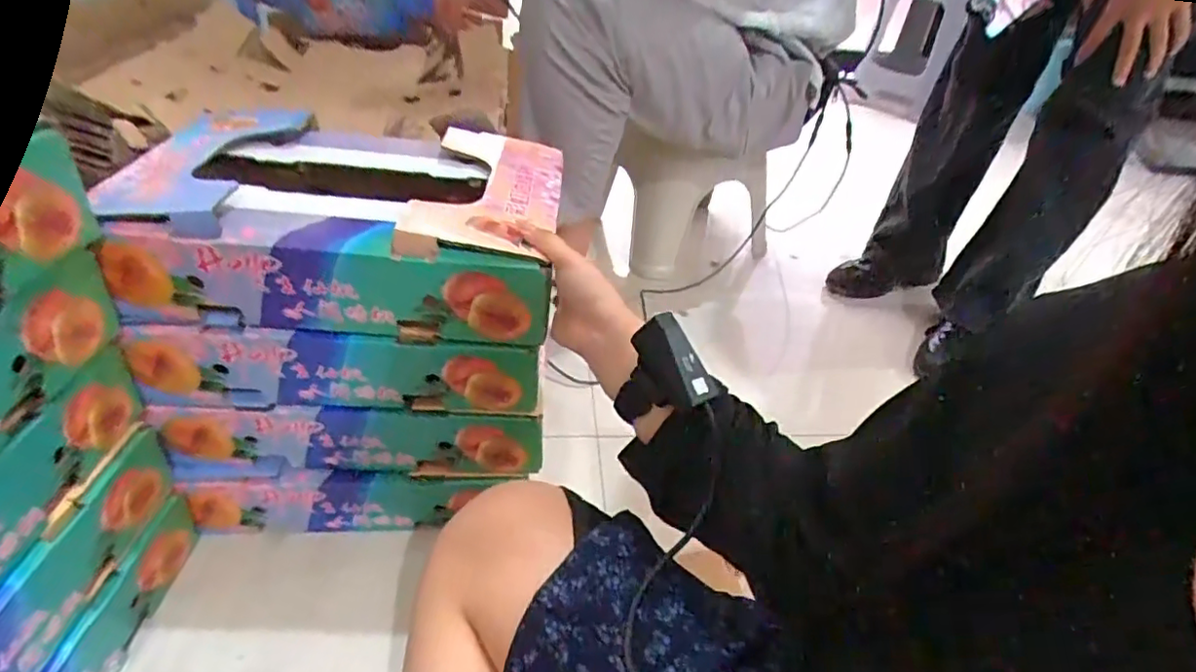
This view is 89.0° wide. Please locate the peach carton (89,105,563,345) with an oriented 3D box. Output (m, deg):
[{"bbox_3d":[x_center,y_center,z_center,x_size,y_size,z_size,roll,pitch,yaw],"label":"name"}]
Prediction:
[{"bbox_3d":[-0.230,-0.113,0.601,0.365,0.111,0.236,2,36,-4],"label":"peach carton"}]

